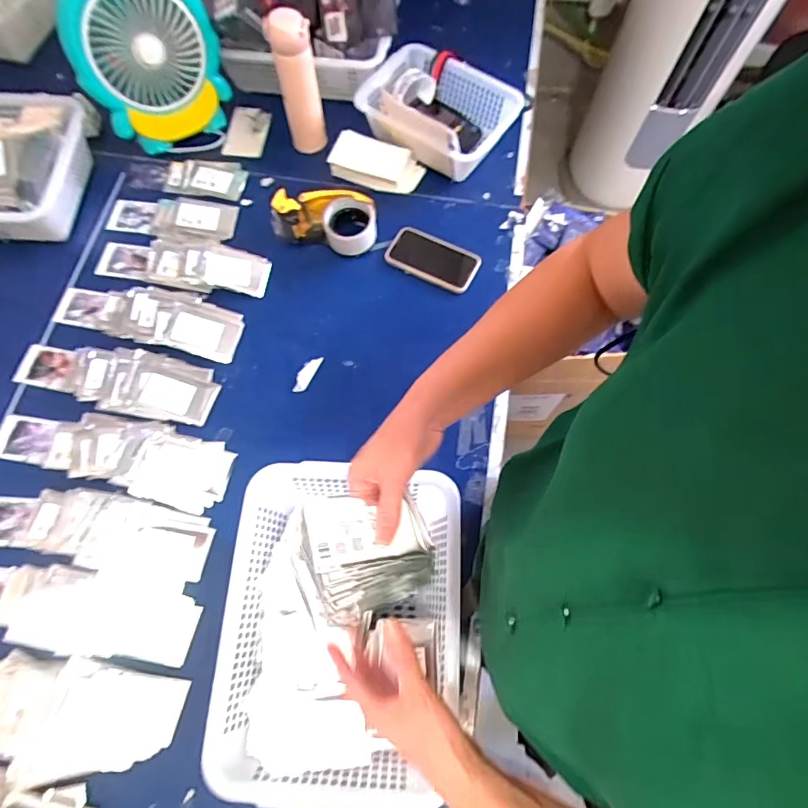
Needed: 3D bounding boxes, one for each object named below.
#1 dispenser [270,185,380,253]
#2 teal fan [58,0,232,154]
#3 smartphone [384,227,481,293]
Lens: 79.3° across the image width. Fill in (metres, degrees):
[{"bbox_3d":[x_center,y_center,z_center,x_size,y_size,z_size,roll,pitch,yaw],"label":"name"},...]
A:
[{"bbox_3d":[-0.138,-0.309,0.829,0.180,0.073,0.087,3,69,2],"label":"dispenser"},{"bbox_3d":[-0.435,-0.591,0.839,0.234,0.251,0.109,-29,71,-10],"label":"teal fan"},{"bbox_3d":[0.051,-0.251,0.838,0.154,0.012,0.089,25,71,10],"label":"smartphone"}]

